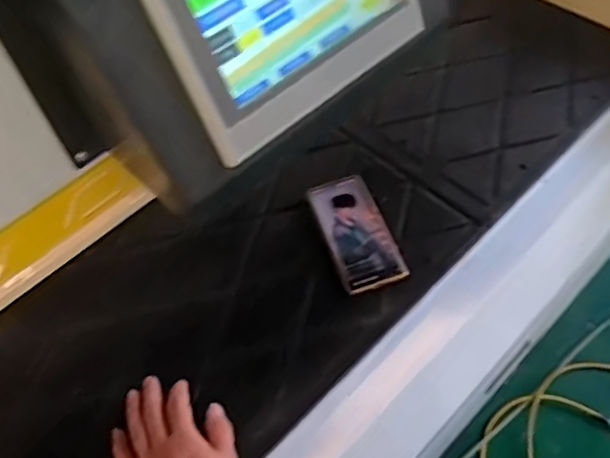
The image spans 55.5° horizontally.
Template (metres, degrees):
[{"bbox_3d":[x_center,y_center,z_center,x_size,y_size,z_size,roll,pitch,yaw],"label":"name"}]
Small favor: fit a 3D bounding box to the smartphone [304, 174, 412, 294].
[{"bbox_3d":[0.062,0.001,0.731,0.078,0.016,0.164,-18,57,-9],"label":"smartphone"}]

